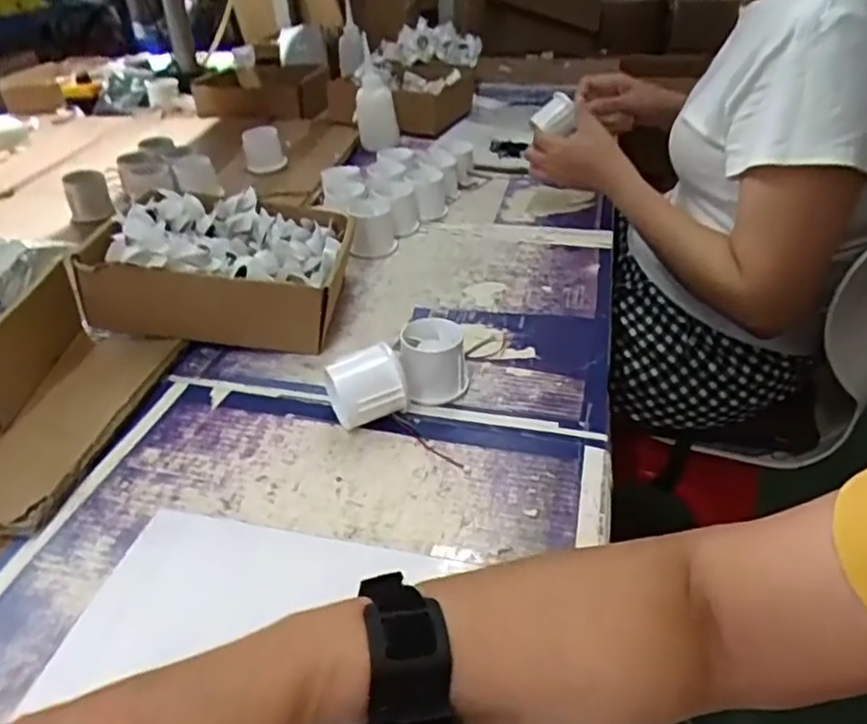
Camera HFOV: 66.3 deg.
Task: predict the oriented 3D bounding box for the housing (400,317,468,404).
[{"bbox_3d":[0.001,0.001,0.540,0.051,0.054,0.049,-3,35,-2],"label":"housing"}]

